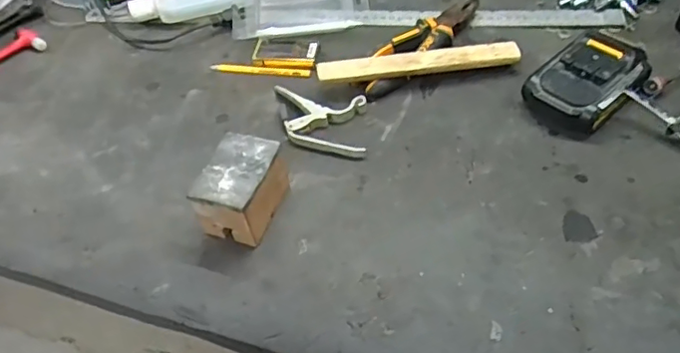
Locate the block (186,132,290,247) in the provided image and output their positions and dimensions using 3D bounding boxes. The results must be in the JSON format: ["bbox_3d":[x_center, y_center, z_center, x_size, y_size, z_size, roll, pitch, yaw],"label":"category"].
[{"bbox_3d":[-0.081,0.011,0.481,0.051,0.056,0.072,13,53,16],"label":"block"}]

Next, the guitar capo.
[{"bbox_3d":[-0.020,-0.054,0.554,0.102,0.009,0.071,7,51,12],"label":"guitar capo"}]

